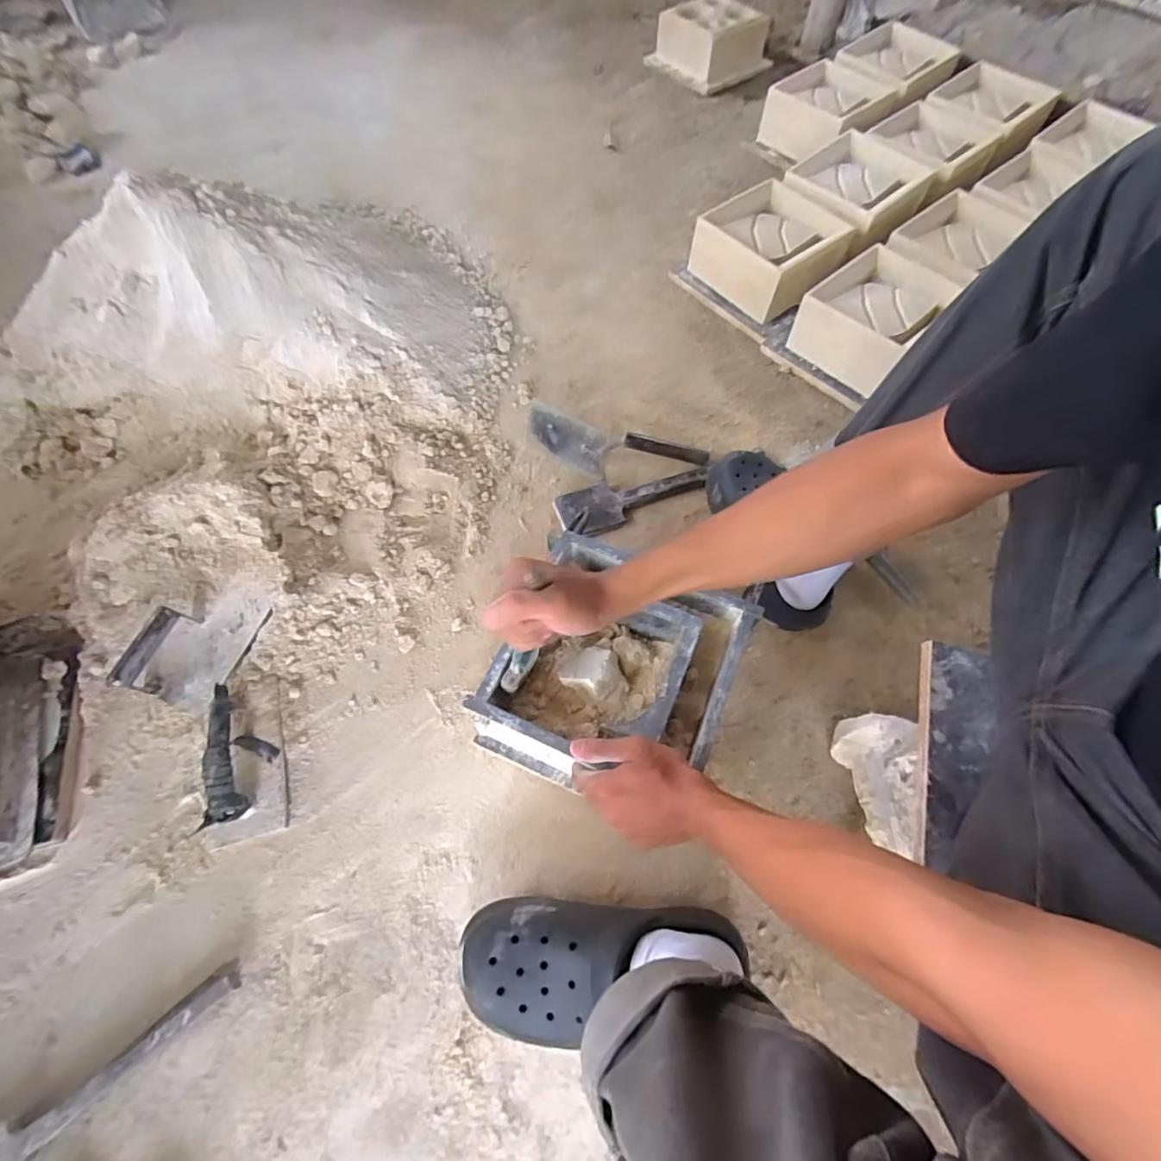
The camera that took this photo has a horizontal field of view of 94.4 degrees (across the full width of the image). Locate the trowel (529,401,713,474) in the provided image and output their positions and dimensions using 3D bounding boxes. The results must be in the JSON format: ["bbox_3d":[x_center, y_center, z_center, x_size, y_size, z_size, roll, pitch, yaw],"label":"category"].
[{"bbox_3d":[0.053,-0.198,0.826,0.273,0.066,0.098,18,64,6],"label":"trowel"}]

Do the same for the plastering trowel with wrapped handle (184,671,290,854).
[{"bbox_3d":[-0.391,0.199,0.611,0.081,0.069,0.175,-12,65,-9],"label":"plastering trowel with wrapped handle"}]

